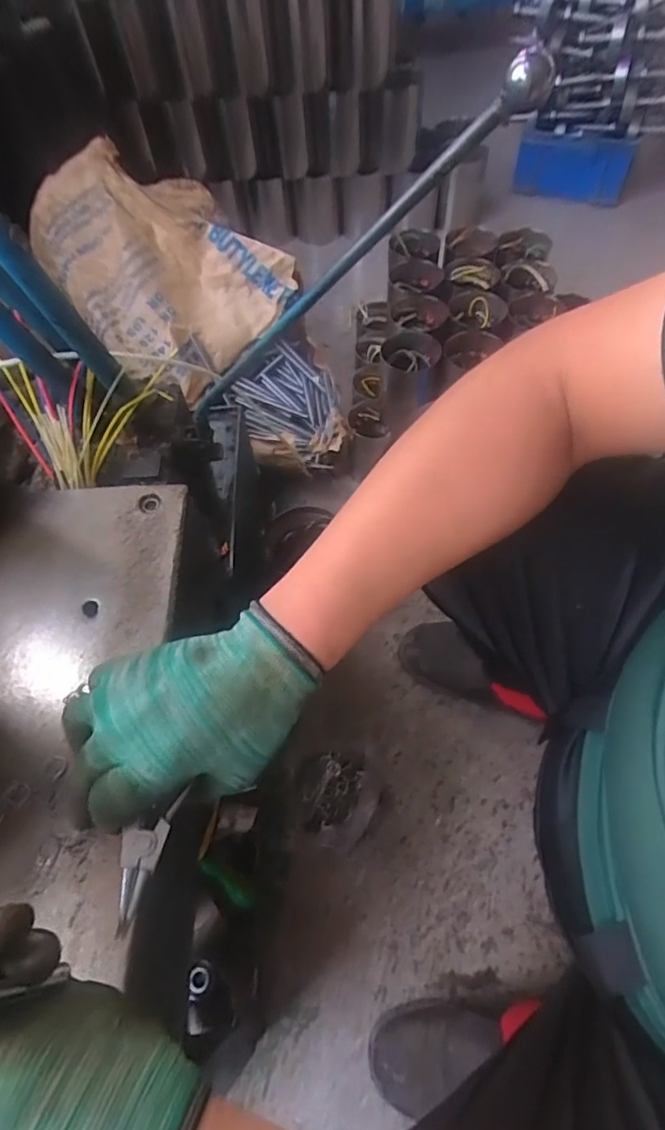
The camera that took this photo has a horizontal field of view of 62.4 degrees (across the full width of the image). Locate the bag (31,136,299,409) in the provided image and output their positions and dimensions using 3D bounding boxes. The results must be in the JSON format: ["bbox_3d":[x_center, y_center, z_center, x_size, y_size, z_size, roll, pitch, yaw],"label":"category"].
[{"bbox_3d":[-0.305,-0.532,0.972,0.338,0.103,0.441,-40,94,-5],"label":"bag"}]

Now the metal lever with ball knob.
[{"bbox_3d":[-0.018,-0.227,0.479,0.027,0.452,0.026,31,56,-29],"label":"metal lever with ball knob"}]

